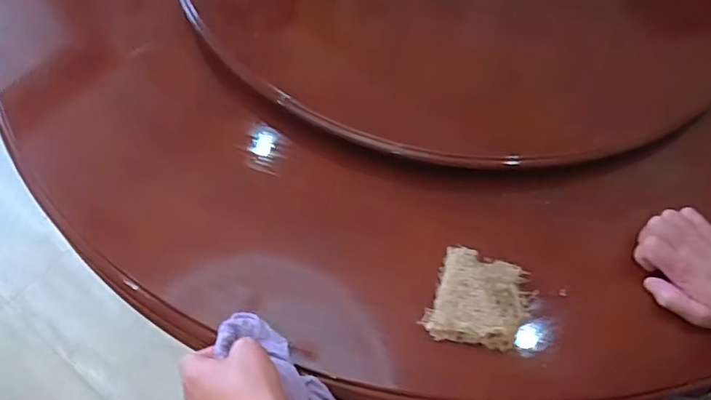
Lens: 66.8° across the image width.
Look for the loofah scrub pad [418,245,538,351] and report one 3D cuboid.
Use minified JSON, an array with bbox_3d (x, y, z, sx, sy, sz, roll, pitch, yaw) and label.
[{"bbox_3d":[0.123,0.098,0.525,0.091,0.021,0.090,21,62,9],"label":"loofah scrub pad"}]

